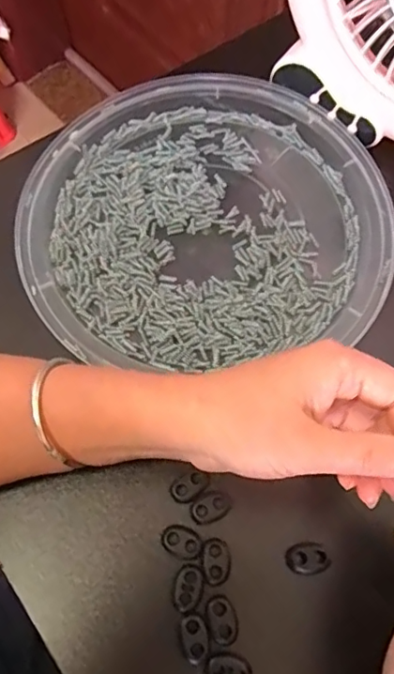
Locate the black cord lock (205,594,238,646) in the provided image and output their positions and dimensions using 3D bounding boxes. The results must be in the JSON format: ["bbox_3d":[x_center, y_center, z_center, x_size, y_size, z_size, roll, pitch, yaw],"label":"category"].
[{"bbox_3d":[0.013,0.143,0.270,0.014,0.006,0.022,-19,68,-9],"label":"black cord lock"}]

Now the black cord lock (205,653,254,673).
[{"bbox_3d":[0.016,0.163,0.261,0.022,0.007,0.015,9,67,3],"label":"black cord lock"}]

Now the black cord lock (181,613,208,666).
[{"bbox_3d":[-0.001,0.149,0.266,0.013,0.004,0.022,-12,68,-5],"label":"black cord lock"}]

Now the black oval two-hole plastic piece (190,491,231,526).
[{"bbox_3d":[0.008,0.092,0.291,0.022,0.005,0.015,-31,71,-13],"label":"black oval two-hole plastic piece"}]

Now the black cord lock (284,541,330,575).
[{"bbox_3d":[0.058,0.117,0.284,0.022,0.007,0.016,-3,67,-2],"label":"black cord lock"}]

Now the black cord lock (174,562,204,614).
[{"bbox_3d":[-0.004,0.129,0.276,0.014,0.006,0.023,15,68,6],"label":"black cord lock"}]

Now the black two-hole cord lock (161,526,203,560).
[{"bbox_3d":[-0.008,0.109,0.285,0.021,0.005,0.015,23,69,9],"label":"black two-hole cord lock"}]

